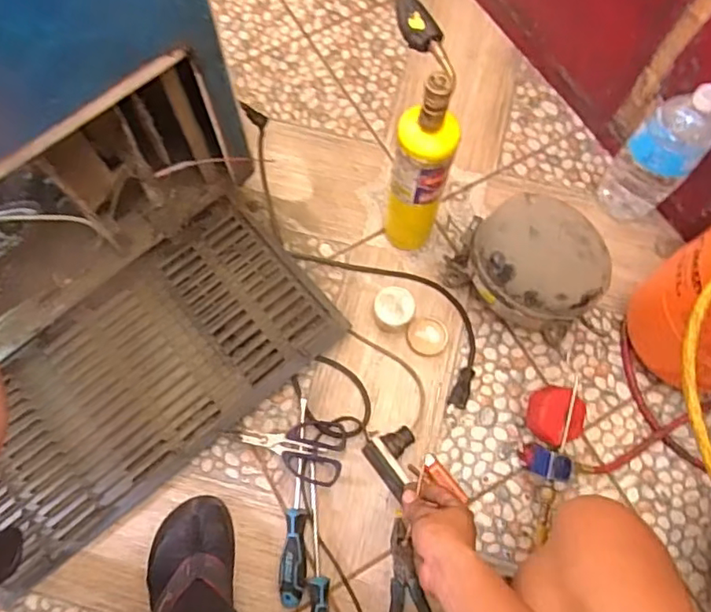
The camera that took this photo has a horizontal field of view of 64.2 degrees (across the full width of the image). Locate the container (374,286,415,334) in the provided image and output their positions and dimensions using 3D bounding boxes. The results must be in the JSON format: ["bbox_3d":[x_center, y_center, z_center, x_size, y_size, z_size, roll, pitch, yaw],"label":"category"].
[{"bbox_3d":[0.055,0.005,0.812,0.054,0.047,0.053,0,71,0],"label":"container"}]

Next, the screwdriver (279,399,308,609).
[{"bbox_3d":[-0.071,0.250,0.734,0.030,0.030,0.250,4,71,1],"label":"screwdriver"}]

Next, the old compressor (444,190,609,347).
[{"bbox_3d":[0.231,-0.050,0.761,0.193,0.182,0.132,37,75,12],"label":"old compressor"}]

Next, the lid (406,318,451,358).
[{"bbox_3d":[0.104,0.045,0.817,0.058,0.004,0.054,0,71,0],"label":"lid"}]

